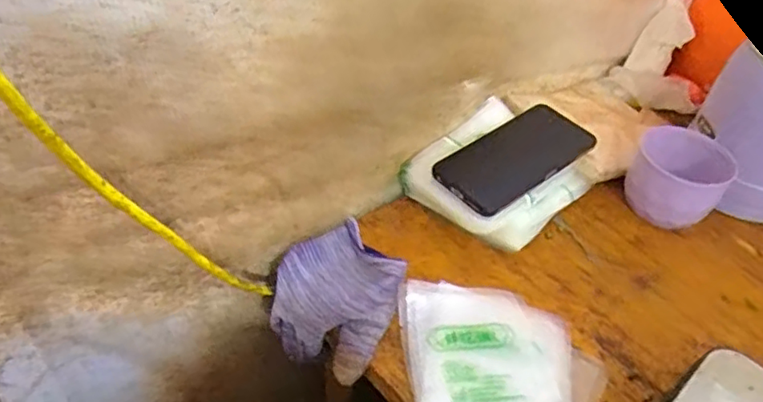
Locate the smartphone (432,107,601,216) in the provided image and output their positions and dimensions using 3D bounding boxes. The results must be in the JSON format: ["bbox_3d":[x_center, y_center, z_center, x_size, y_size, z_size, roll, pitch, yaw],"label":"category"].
[{"bbox_3d":[0.129,-0.044,0.593,0.161,0.008,0.074,-31,60,-25],"label":"smartphone"}]

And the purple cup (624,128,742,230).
[{"bbox_3d":[0.301,-0.022,0.628,0.087,0.073,0.074,28,46,21],"label":"purple cup"}]

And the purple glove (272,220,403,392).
[{"bbox_3d":[-0.032,0.087,0.517,0.119,0.061,0.103,36,50,28],"label":"purple glove"}]

